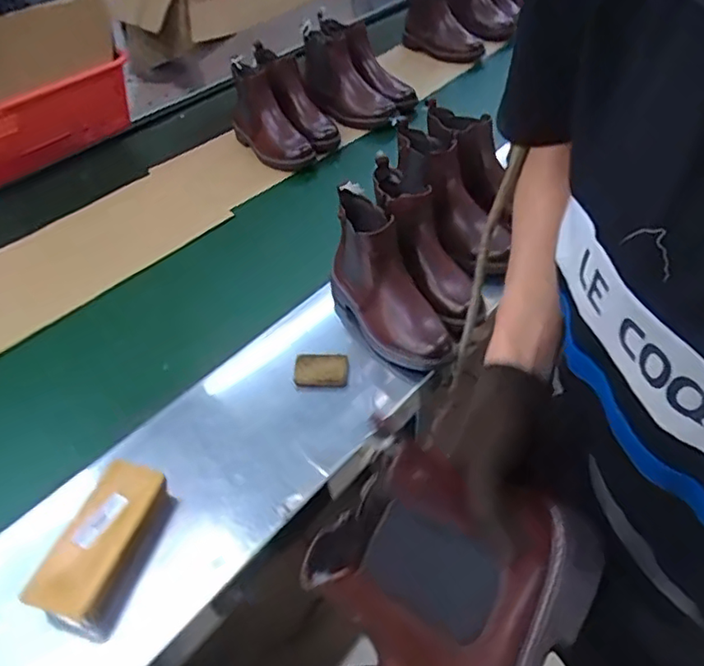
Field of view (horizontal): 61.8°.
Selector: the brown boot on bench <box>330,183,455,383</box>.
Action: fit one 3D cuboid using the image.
[{"bbox_3d":[0.044,-0.067,0.792,0.092,0.192,0.220,-23,48,-17],"label":"brown boot on bench"}]

